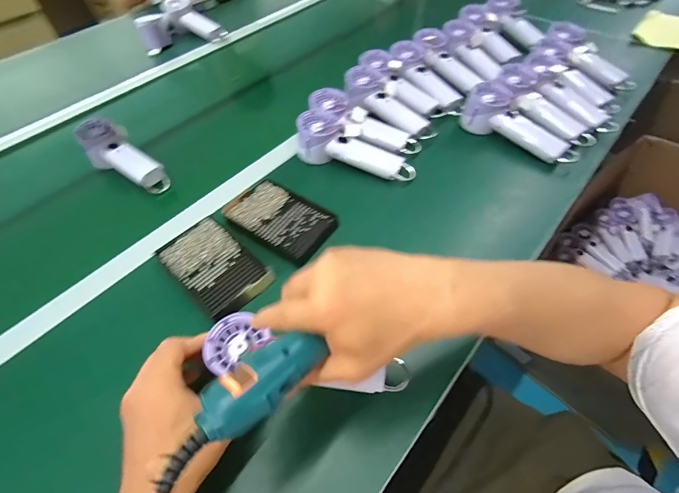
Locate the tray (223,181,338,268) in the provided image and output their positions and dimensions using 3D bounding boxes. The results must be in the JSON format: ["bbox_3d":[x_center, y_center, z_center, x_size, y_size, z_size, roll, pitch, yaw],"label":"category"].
[{"bbox_3d":[-0.083,-0.041,0.490,0.146,0.019,0.089,30,61,23],"label":"tray"}]

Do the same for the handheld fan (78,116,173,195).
[{"bbox_3d":[-0.355,-0.150,0.569,0.179,0.067,0.067,32,62,24],"label":"handheld fan"}]

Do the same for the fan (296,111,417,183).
[{"bbox_3d":[0.024,-0.155,0.551,0.197,0.055,0.066,21,58,18],"label":"fan"}]

